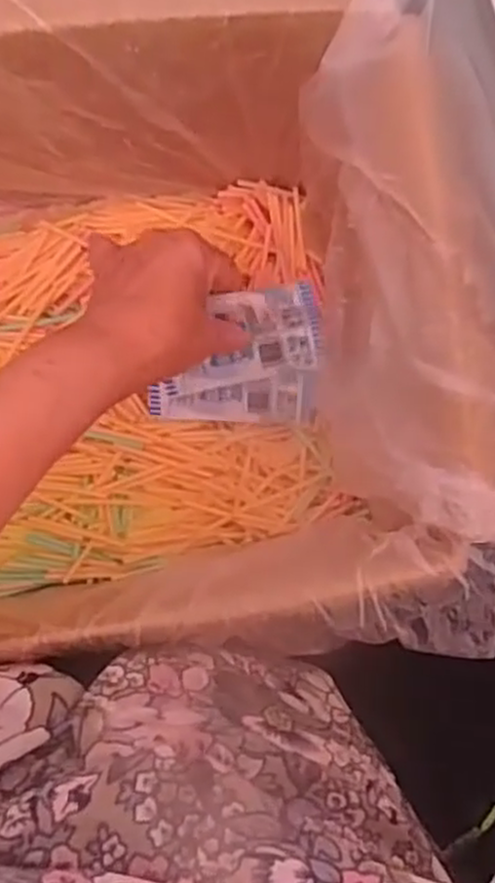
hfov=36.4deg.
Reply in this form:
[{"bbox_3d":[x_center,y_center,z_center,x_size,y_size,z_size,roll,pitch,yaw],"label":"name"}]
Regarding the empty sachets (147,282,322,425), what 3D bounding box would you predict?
[{"bbox_3d":[-0.008,-0.051,0.467,0.104,0.013,0.097,0,128,0],"label":"empty sachets"}]

